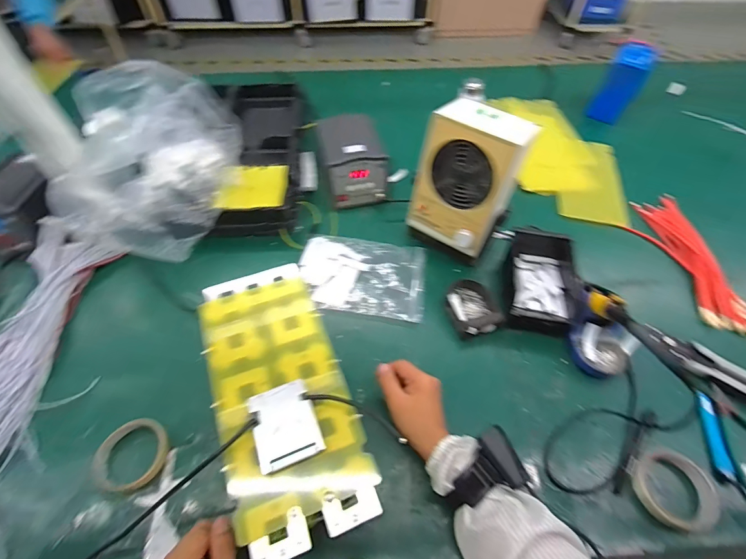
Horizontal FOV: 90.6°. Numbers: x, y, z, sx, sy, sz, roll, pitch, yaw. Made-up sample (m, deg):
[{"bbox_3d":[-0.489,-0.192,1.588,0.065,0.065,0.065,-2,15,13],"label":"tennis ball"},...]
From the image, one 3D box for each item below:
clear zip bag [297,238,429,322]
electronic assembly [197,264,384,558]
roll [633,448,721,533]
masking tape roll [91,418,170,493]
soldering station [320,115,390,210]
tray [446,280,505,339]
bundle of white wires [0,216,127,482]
[{"bbox_3d":[-0.021,-0.008,0.688,0.229,0.018,0.172,5,55,5],"label":"clear zip bag"},{"bbox_3d":[-0.109,0.117,0.422,0.139,0.034,0.320,-19,60,-12],"label":"electronic assembly"},{"bbox_3d":[0.401,0.279,0.488,0.101,0.017,0.092,1,55,-1],"label":"roll"},{"bbox_3d":[-0.323,0.234,0.495,0.090,0.013,0.088,1,55,-1],"label":"masking tape roll"},{"bbox_3d":[-0.042,-0.257,0.775,0.128,0.105,0.166,-11,56,-9],"label":"soldering station"},{"bbox_3d":[0.172,0.046,0.632,0.080,0.027,0.102,-5,55,-5],"label":"tray"},{"bbox_3d":[-0.544,0.111,0.567,0.154,0.036,0.482,0,58,0],"label":"bundle of white wires"}]

